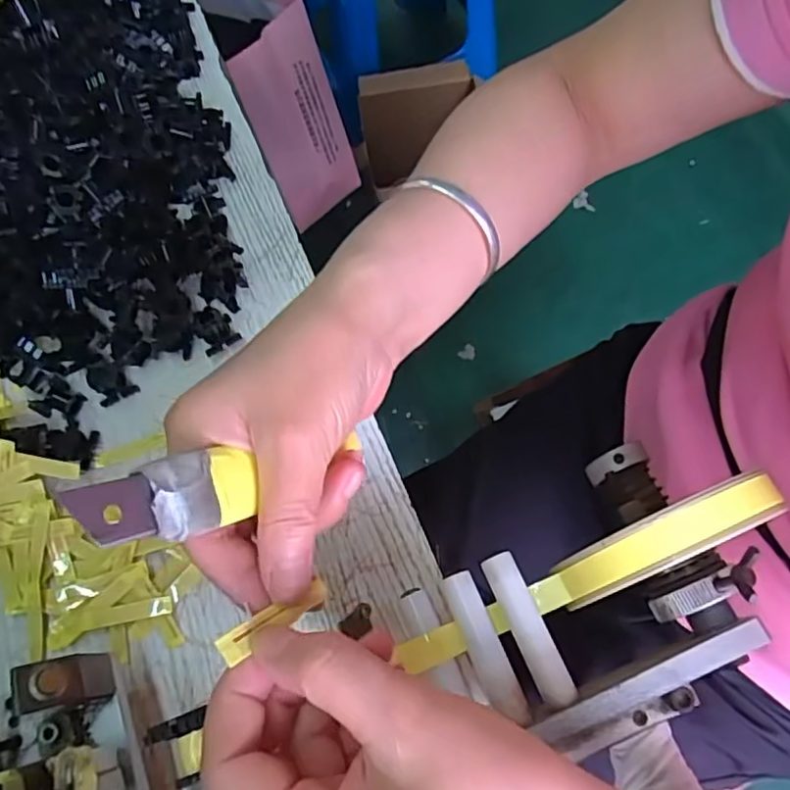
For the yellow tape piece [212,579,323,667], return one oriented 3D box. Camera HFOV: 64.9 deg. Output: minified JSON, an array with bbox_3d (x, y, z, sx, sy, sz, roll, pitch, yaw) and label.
[{"bbox_3d":[-0.039,0.073,0.201,0.041,0.004,0.009,-19,63,-43],"label":"yellow tape piece"}]

